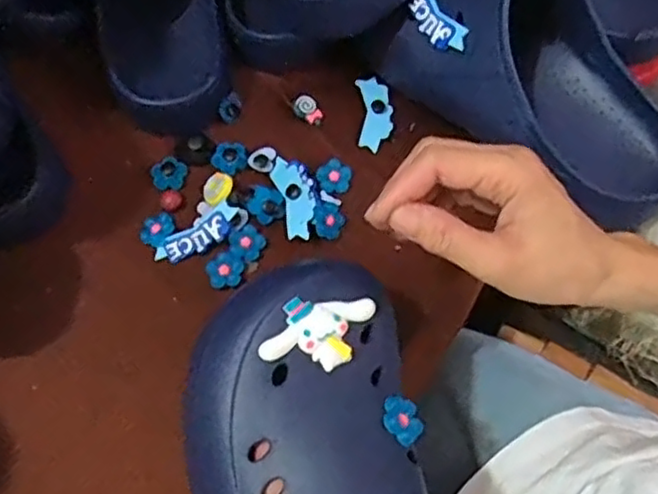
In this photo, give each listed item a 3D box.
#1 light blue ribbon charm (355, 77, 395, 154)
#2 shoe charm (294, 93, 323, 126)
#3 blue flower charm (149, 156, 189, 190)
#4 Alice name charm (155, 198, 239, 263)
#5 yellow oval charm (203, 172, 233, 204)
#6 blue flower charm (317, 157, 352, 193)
[{"bbox_3d":[0.034,-0.100,0.493,0.025,0.007,0.062,0,66,1],"label":"light blue ribbon charm"},{"bbox_3d":[-0.015,-0.102,0.494,0.026,0.008,0.015,38,72,16],"label":"shoe charm"},{"bbox_3d":[-0.116,-0.053,0.475,0.026,0.004,0.025,4,66,3],"label":"blue flower charm"},{"bbox_3d":[-0.089,-0.007,0.451,0.061,0.005,0.021,-32,69,1],"label":"Alice name charm"},{"bbox_3d":[-0.077,-0.042,0.462,0.020,0.004,0.027,13,67,6],"label":"yellow oval charm"},{"bbox_3d":[0.005,-0.050,0.468,0.024,0.006,0.023,0,66,1],"label":"blue flower charm"}]

